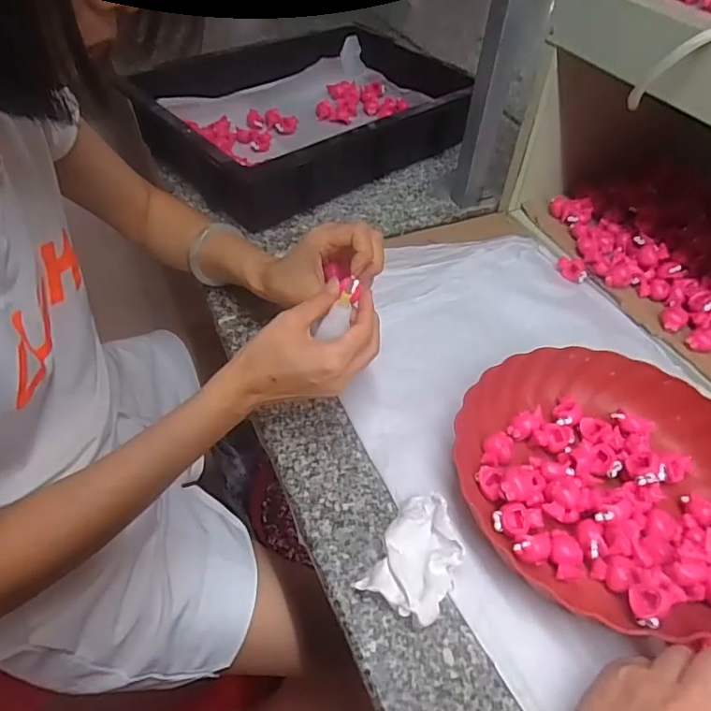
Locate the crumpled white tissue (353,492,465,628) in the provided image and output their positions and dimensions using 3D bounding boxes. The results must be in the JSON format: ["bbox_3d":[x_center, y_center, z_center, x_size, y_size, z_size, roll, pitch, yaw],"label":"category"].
[{"bbox_3d":[0.048,0.148,0.399,0.056,0.034,0.087,27,51,19],"label":"crumpled white tissue"}]

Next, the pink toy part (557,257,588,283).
[{"bbox_3d":[0.257,-0.104,0.642,0.023,0.014,0.039,-6,48,-9],"label":"pink toy part"}]

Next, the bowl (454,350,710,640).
[{"bbox_3d":[0.207,0.094,0.440,0.244,0.044,0.213,25,50,17],"label":"bowl"}]

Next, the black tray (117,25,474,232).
[{"bbox_3d":[-0.065,-0.356,0.796,0.450,0.097,0.308,-30,56,-28],"label":"black tray"}]

